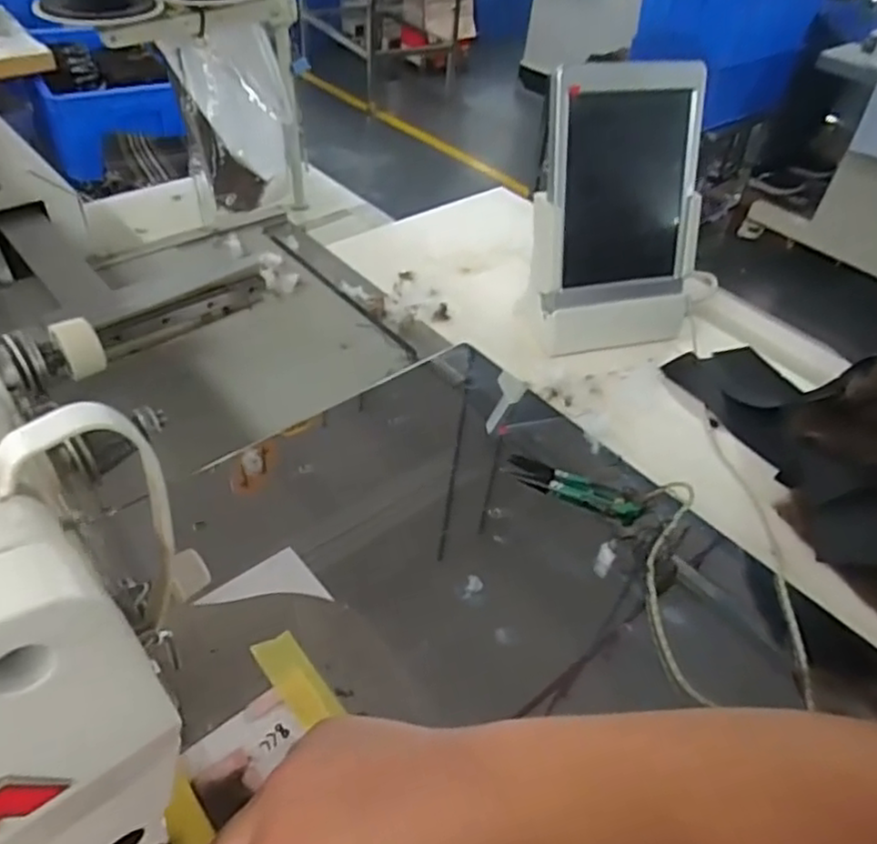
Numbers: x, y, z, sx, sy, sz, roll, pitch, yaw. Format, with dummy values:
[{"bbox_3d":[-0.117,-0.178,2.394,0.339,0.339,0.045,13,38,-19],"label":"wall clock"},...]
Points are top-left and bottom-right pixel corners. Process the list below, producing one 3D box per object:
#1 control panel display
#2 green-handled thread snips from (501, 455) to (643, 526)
[{"bbox_3d":[0.176,-0.195,0.637,0.162,0.221,0.103,-9,46,-16],"label":"control panel display"},{"bbox_3d":[0.104,0.050,0.524,0.106,0.010,0.028,22,46,16],"label":"green-handled thread snips"}]

